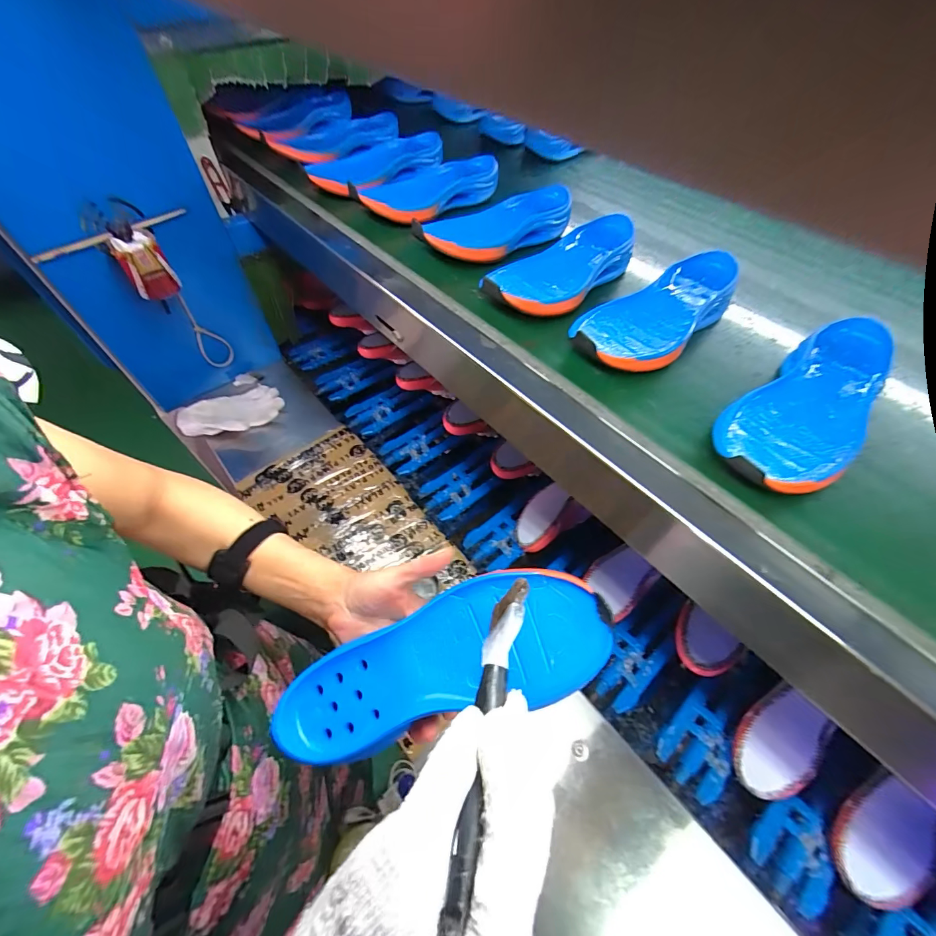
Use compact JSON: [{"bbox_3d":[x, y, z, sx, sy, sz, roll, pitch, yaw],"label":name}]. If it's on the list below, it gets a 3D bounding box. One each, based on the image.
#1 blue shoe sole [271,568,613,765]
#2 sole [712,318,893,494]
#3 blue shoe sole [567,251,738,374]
[{"bbox_3d":[-0.021,0.144,0.304,0.245,0.030,0.090,-22,59,5],"label":"blue shoe sole"},{"bbox_3d":[0.318,-0.054,0.371,0.248,0.046,0.097,-33,65,-23],"label":"sole"},{"bbox_3d":[0.209,-0.170,0.445,0.237,0.042,0.100,-38,67,-25],"label":"blue shoe sole"}]

